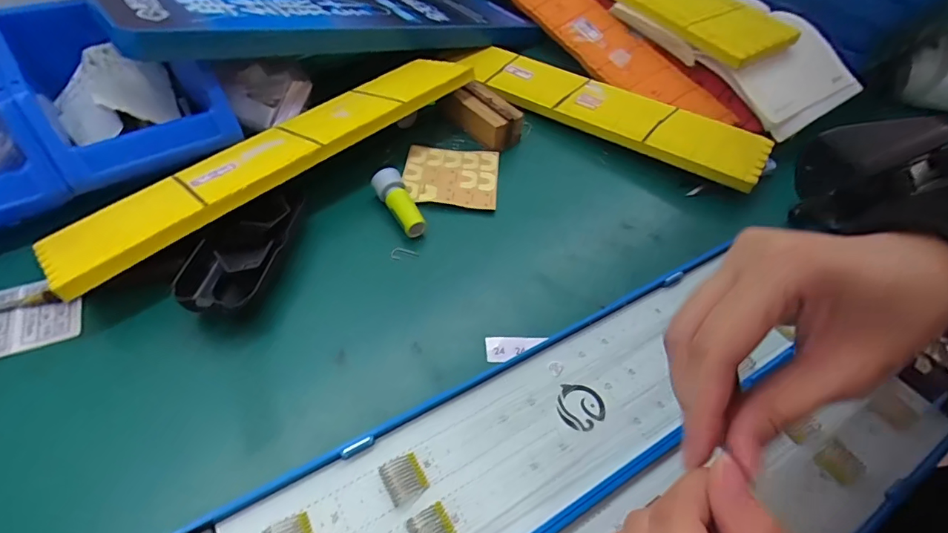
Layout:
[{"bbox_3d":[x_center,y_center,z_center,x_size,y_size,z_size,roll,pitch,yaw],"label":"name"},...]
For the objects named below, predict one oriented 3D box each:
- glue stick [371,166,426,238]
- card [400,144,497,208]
[{"bbox_3d":[-0.061,-0.051,0.371,0.021,0.027,0.061,-21,55,-22],"label":"glue stick"},{"bbox_3d":[-0.020,-0.082,0.412,0.082,0.005,0.078,6,49,-1],"label":"card"}]

